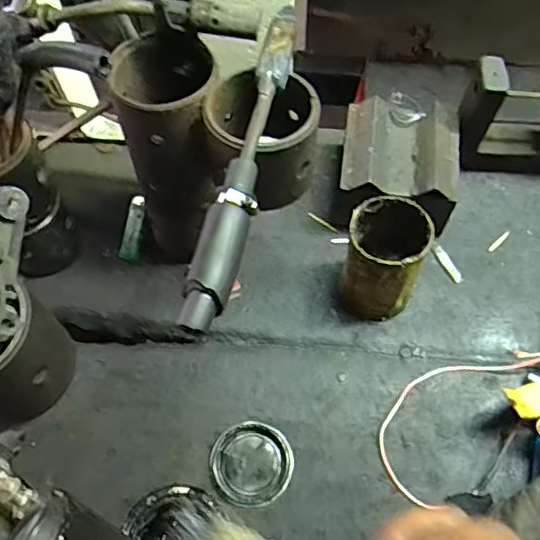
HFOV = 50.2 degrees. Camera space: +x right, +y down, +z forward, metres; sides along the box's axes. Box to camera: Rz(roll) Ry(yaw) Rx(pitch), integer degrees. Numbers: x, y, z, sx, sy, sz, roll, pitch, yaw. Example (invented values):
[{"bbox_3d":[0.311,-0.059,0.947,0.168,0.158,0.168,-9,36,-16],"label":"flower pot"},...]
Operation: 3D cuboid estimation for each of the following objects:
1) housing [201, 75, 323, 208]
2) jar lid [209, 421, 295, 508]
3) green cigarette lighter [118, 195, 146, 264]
[{"bbox_3d":[-0.005,-0.104,0.464,0.091,0.080,0.095,-15,61,-7],"label":"housing"},{"bbox_3d":[-0.018,0.180,0.537,0.075,0.010,0.072,-2,61,3],"label":"jar lid"},{"bbox_3d":[-0.151,-0.047,0.648,0.024,0.014,0.080,2,61,5],"label":"green cigarette lighter"}]

